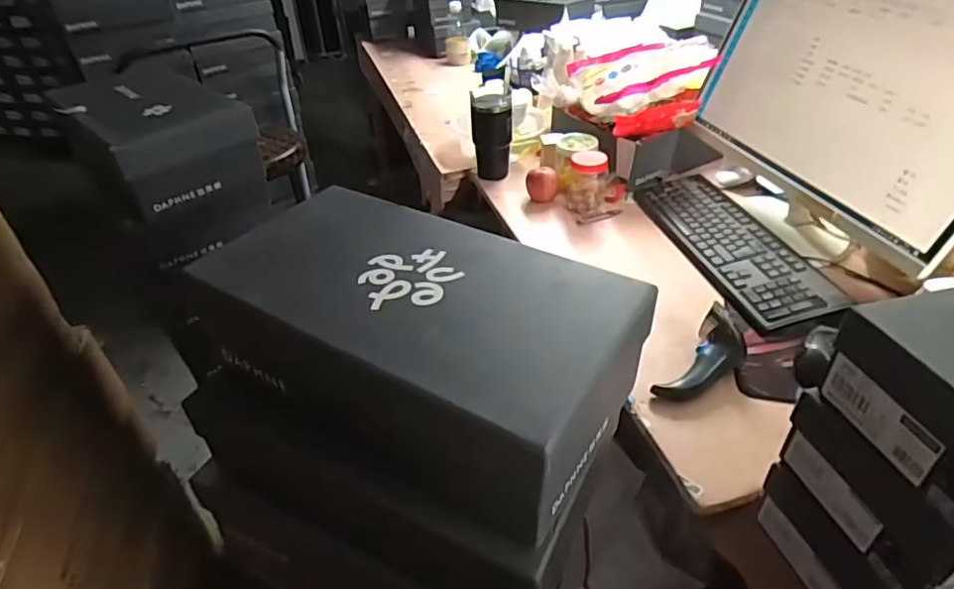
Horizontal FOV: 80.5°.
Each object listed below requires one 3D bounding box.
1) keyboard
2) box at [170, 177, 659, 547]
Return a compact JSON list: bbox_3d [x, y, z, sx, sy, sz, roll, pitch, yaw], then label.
[{"bbox_3d":[0.433,-0.093,0.989,0.153,0.039,0.454,-9,38,-7],"label":"keyboard"},{"bbox_3d":[-0.048,0.026,0.412,0.300,0.090,0.163,18,42,25],"label":"box"}]

